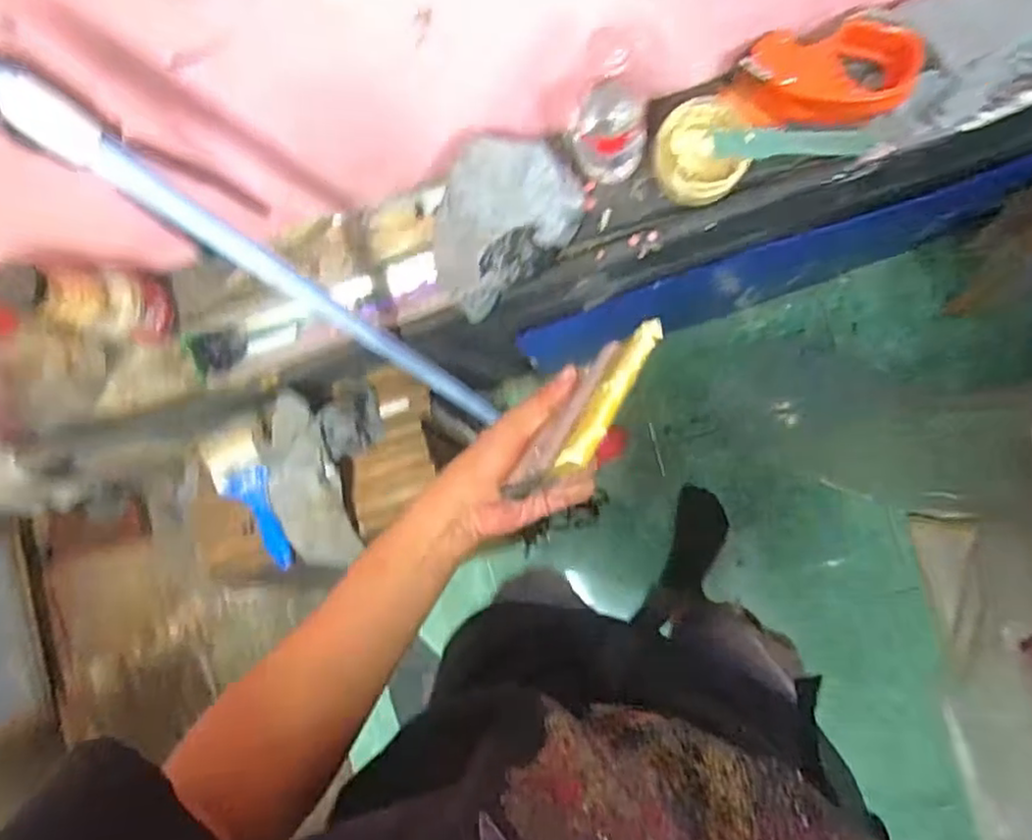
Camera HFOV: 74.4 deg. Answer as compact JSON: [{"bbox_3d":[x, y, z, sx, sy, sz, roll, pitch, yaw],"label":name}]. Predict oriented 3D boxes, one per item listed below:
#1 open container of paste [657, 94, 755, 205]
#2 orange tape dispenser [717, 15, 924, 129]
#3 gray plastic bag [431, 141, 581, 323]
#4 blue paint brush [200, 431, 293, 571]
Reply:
[{"bbox_3d":[0.186,-0.270,0.686,0.091,0.043,0.100,-1,108,14],"label":"open container of paste"},{"bbox_3d":[0.300,-0.346,0.663,0.179,0.059,0.087,-2,85,8],"label":"orange tape dispenser"},{"bbox_3d":[-0.019,-0.204,0.692,0.166,0.093,0.119,-36,82,4],"label":"gray plastic bag"},{"bbox_3d":[-0.387,0.117,0.987,0.082,0.034,0.221,-28,82,5],"label":"blue paint brush"}]

